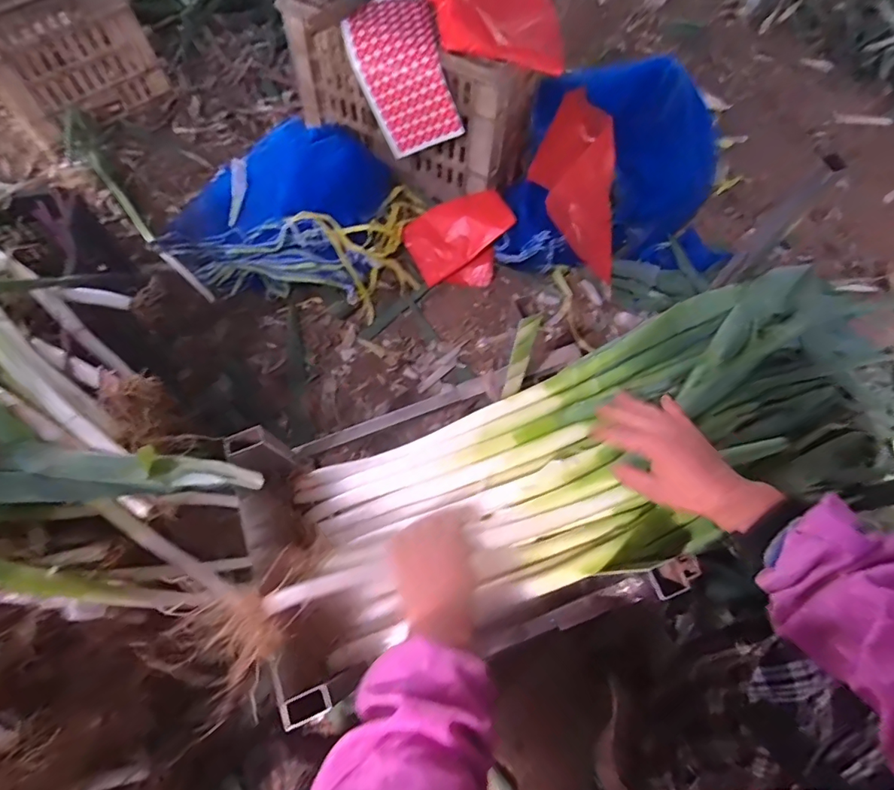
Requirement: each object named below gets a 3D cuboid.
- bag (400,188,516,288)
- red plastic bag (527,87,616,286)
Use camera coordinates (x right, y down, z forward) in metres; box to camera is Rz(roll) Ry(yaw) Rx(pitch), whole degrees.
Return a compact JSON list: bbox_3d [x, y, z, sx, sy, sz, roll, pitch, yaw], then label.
[{"bbox_3d":[0.028,-0.323,1.015,0.212,0.097,0.165,-18,67,-11],"label":"bag"},{"bbox_3d":[0.266,-0.431,0.977,0.160,0.047,0.383,-4,84,-5],"label":"red plastic bag"}]

